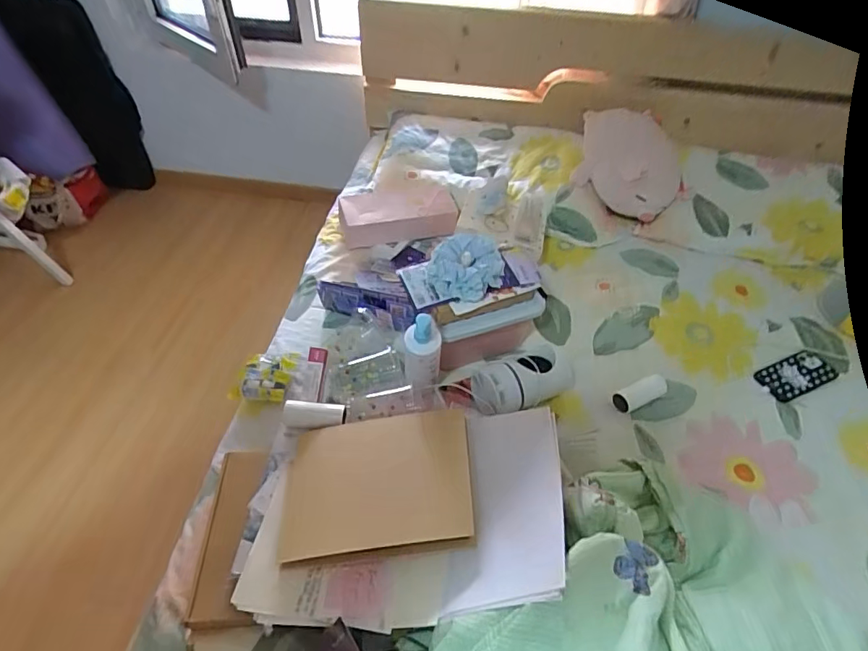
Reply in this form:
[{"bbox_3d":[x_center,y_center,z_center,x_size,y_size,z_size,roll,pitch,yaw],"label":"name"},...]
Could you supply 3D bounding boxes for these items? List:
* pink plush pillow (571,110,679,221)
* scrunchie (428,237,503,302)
[{"bbox_3d":[0.492,-0.420,1.254,0.254,0.153,0.259,14,49,11],"label":"pink plush pillow"},{"bbox_3d":[0.057,-0.109,0.905,0.129,0.063,0.123,-28,54,-24],"label":"scrunchie"}]

